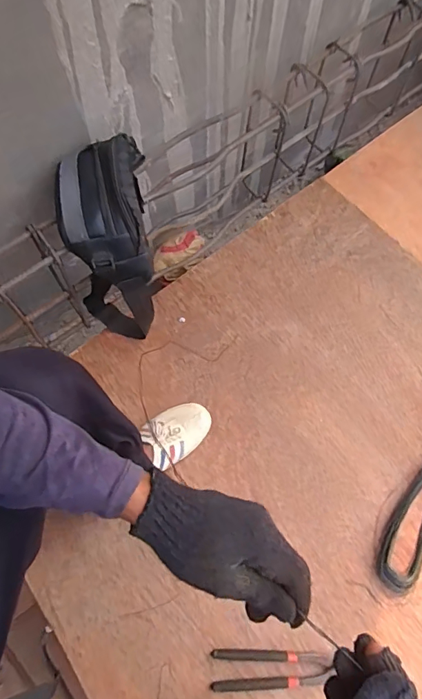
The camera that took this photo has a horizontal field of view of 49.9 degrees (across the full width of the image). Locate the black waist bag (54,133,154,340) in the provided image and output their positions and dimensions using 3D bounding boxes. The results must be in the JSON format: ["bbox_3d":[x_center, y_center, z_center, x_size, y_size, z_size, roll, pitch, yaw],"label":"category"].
[{"bbox_3d":[-0.171,-0.168,0.803,0.136,0.319,0.223,-9,67,-7],"label":"black waist bag"}]

